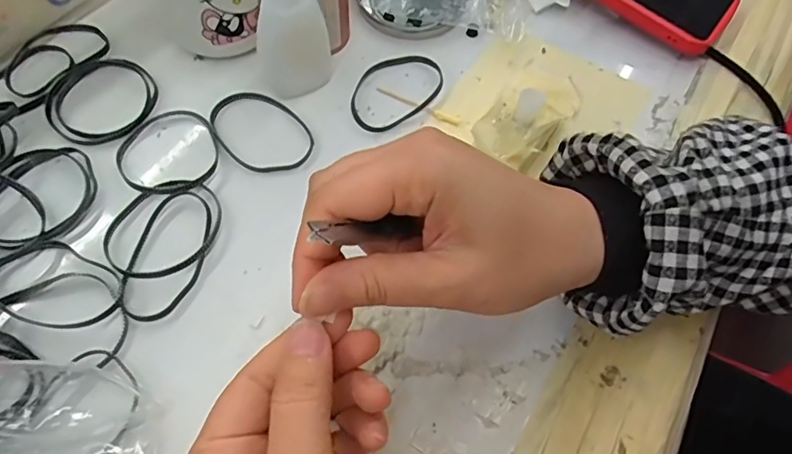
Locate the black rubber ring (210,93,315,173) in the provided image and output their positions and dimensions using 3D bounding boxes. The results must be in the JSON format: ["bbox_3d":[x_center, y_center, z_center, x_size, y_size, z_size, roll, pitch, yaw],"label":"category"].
[{"bbox_3d":[-0.083,-0.058,0.326,0.067,0.004,0.048,40,67,15],"label":"black rubber ring"}]

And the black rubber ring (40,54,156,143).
[{"bbox_3d":[-0.181,-0.079,0.329,0.062,0.005,0.063,2,63,-3],"label":"black rubber ring"}]

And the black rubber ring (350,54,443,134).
[{"bbox_3d":[-0.002,-0.088,0.348,0.049,0.006,0.070,29,65,11],"label":"black rubber ring"}]

